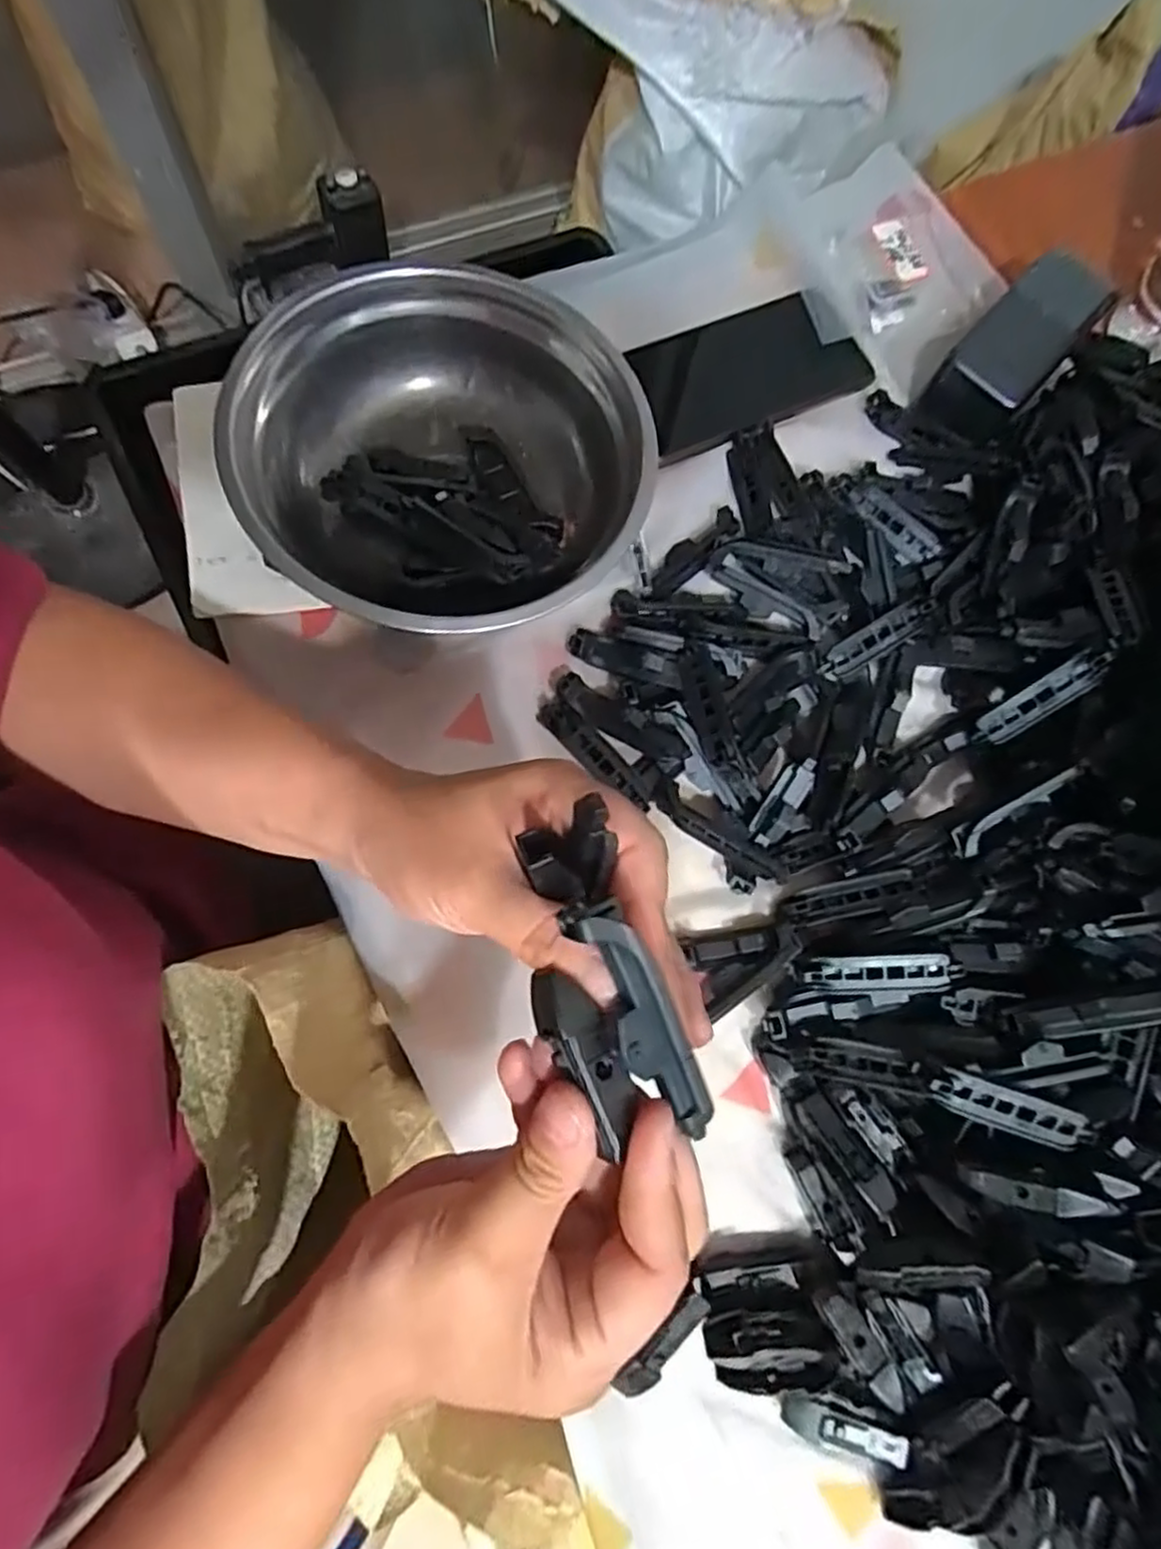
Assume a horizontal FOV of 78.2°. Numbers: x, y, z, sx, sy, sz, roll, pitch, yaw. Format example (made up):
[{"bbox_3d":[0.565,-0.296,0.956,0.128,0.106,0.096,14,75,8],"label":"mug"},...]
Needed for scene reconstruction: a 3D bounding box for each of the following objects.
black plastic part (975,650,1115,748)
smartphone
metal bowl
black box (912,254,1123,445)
[{"bbox_3d":[0.242,-0.039,0.377,0.070,0.008,0.019,-42,77,31],"label":"black plastic part"},{"bbox_3d":[0.104,-0.254,0.448,0.147,0.006,0.081,-24,79,-11],"label":"smartphone"},{"bbox_3d":[-0.068,-0.161,0.378,0.188,0.078,0.202,1,75,-6],"label":"metal bowl"},{"bbox_3d":[0.276,-0.271,0.450,0.054,0.038,0.141,41,75,5],"label":"black box"}]

